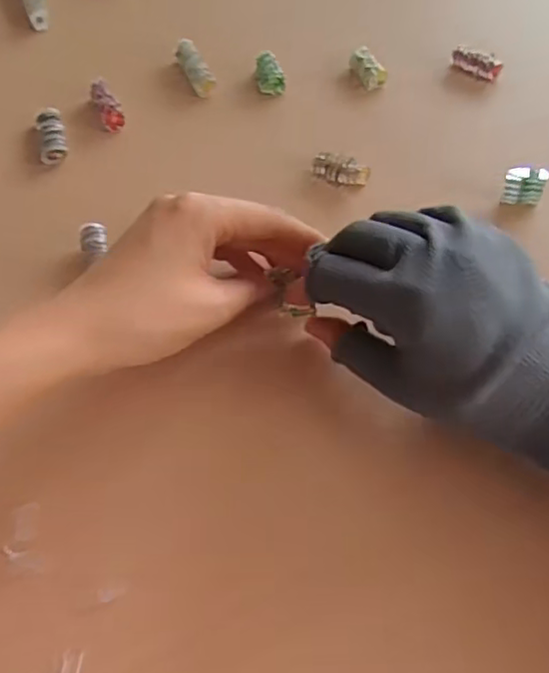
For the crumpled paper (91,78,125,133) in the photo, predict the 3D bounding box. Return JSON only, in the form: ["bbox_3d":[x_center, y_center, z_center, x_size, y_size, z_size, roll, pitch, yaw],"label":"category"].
[{"bbox_3d":[-0.112,-0.155,0.415,0.014,0.009,0.041,-22,59,-12],"label":"crumpled paper"}]

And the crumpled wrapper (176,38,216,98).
[{"bbox_3d":[-0.056,-0.189,0.434,0.016,0.012,0.053,-20,59,-11],"label":"crumpled wrapper"}]

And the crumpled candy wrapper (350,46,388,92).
[{"bbox_3d":[0.064,-0.187,0.433,0.017,0.012,0.033,-21,59,-11],"label":"crumpled candy wrapper"}]

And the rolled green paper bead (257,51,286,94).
[{"bbox_3d":[-0.002,-0.182,0.427,0.020,0.013,0.027,2,58,3],"label":"rolled green paper bead"}]

